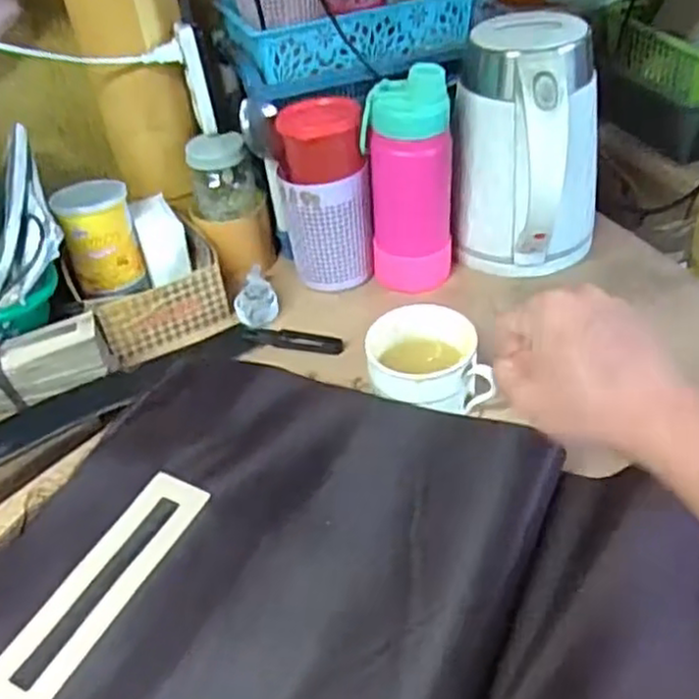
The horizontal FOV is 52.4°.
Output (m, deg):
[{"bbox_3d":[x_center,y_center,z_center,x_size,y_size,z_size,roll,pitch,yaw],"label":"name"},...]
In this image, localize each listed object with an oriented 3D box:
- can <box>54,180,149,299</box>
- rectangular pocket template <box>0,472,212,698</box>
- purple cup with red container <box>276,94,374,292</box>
[{"bbox_3d":[-0.241,-0.108,0.694,0.067,0.101,0.058,-19,42,-14],"label":"can"},{"bbox_3d":[-0.143,0.137,0.412,0.041,0.007,0.159,21,47,18],"label":"rectangular pocket template"},{"bbox_3d":[-0.021,-0.147,0.690,0.078,0.171,0.071,-4,41,3],"label":"purple cup with red container"}]

